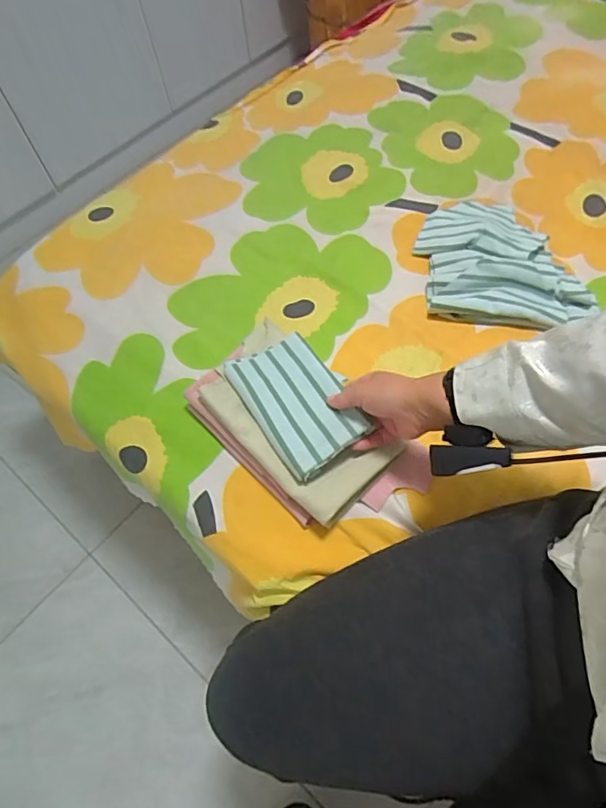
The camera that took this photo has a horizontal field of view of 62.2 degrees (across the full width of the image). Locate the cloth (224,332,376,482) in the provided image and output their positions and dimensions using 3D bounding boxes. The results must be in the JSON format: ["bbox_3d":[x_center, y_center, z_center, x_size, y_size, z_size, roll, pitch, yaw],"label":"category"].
[{"bbox_3d":[-0.009,-0.008,0.596,0.107,0.035,0.182,-30,59,-17],"label":"cloth"}]

